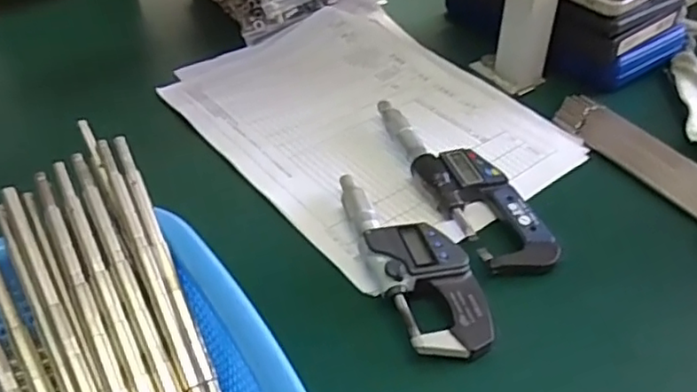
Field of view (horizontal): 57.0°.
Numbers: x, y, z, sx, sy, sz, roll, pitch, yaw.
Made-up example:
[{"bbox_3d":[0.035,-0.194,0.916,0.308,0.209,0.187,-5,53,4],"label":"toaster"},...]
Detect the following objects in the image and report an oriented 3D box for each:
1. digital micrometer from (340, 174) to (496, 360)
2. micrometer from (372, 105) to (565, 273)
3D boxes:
[{"bbox_3d":[0.037,0.035,0.395,0.054,0.023,0.152,-16,43,-18],"label":"digital micrometer"},{"bbox_3d":[0.077,-0.015,0.450,0.054,0.016,0.185,-17,44,-19],"label":"micrometer"}]

